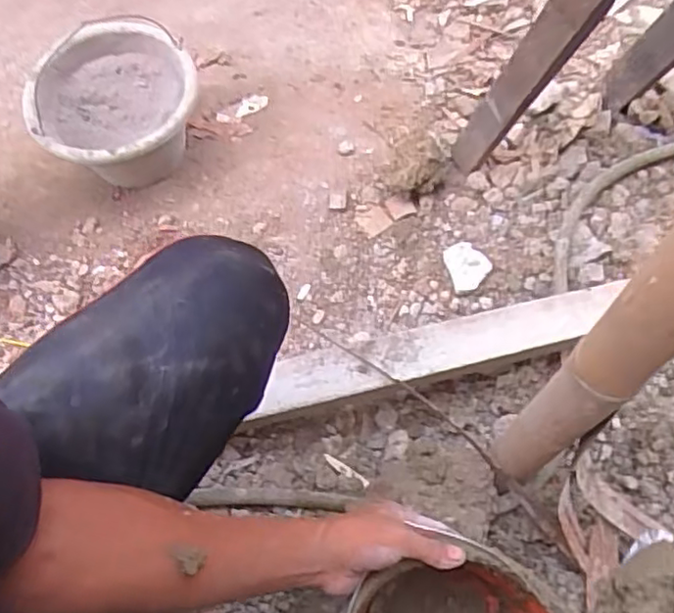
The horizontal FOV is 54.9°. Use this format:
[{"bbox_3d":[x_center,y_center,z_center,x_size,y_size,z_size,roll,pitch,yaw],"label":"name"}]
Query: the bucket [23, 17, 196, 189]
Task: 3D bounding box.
[{"bbox_3d":[-0.350,-0.307,1.060,0.241,0.190,0.251,0,59,0],"label":"bucket"}]

